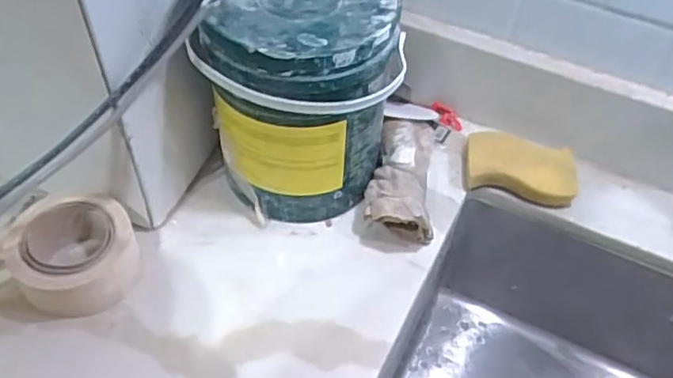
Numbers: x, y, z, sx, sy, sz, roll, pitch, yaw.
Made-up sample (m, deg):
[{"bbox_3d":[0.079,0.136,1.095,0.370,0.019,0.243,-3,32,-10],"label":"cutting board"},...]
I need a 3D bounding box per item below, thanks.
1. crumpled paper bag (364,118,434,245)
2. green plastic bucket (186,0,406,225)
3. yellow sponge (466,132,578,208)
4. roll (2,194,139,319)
[{"bbox_3d":[0.069,-0.019,0.642,0.069,0.057,0.167,6,50,2],"label":"crumpled paper bag"},{"bbox_3d":[-0.024,-0.087,0.587,0.160,0.212,0.175,21,52,13],"label":"green plastic bucket"},{"bbox_3d":[0.201,-0.025,0.667,0.115,0.047,0.067,14,50,8],"label":"yellow sponge"},{"bbox_3d":[-0.240,0.059,0.556,0.113,0.053,0.100,-2,50,-6],"label":"roll"}]

